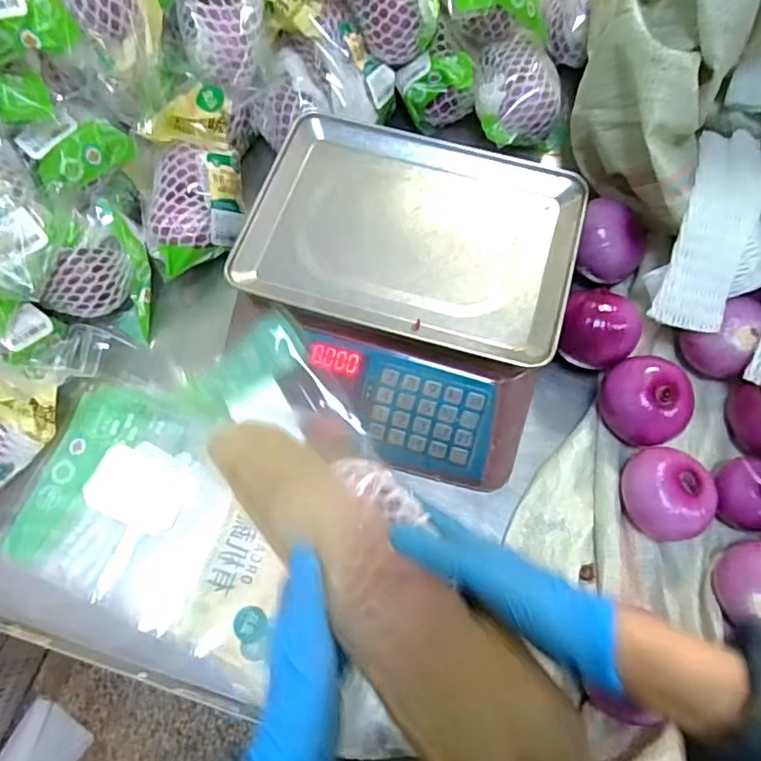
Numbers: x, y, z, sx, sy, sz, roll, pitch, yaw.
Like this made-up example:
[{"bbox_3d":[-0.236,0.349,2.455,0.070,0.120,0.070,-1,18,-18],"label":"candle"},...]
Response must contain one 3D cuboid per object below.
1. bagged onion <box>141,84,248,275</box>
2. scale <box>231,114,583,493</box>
[{"bbox_3d":[-0.216,-0.224,0.656,0.105,0.094,0.213,6,87,1],"label":"bagged onion"},{"bbox_3d":[0.020,-0.098,0.602,0.333,0.087,0.341,15,69,8],"label":"scale"}]

